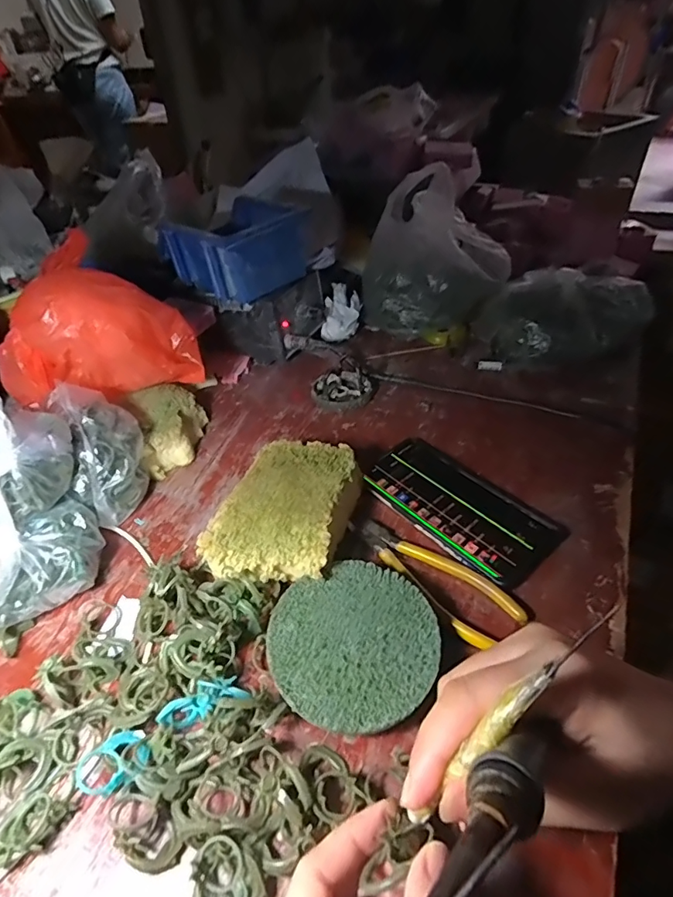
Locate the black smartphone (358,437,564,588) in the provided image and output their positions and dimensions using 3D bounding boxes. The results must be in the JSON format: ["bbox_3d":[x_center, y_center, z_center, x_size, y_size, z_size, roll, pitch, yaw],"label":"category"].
[{"bbox_3d":[0.107,0.044,0.416,0.089,0.007,0.162,-31,51,-28],"label":"black smartphone"}]

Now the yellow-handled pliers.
[{"bbox_3d":[0.071,0.090,0.367,0.045,0.010,0.141,-29,50,-26],"label":"yellow-handled pliers"}]

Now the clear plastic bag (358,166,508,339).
[{"bbox_3d":[0.130,-0.245,0.617,0.190,0.179,0.086,2,42,6],"label":"clear plastic bag"}]

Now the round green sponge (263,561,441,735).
[{"bbox_3d":[0.011,0.129,0.315,0.105,0.023,0.106,-1,43,1],"label":"round green sponge"}]

